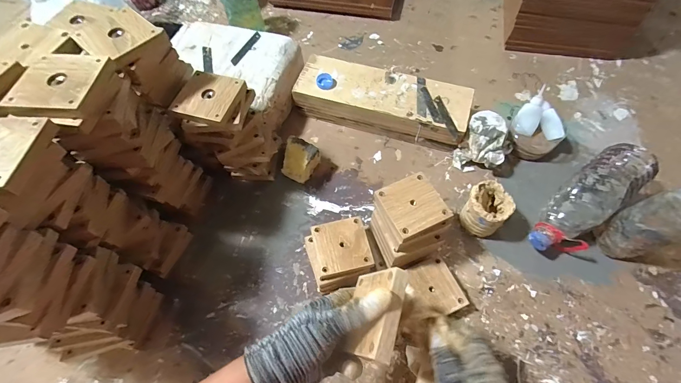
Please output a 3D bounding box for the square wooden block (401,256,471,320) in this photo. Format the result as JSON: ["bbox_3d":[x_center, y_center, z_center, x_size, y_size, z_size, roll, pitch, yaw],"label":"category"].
[{"bbox_3d":[0.134,0.149,0.474,0.087,0.018,0.078,-19,64,-7],"label":"square wooden block"}]

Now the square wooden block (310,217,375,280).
[{"bbox_3d":[0.002,0.083,0.475,0.082,0.012,0.083,-13,64,-5],"label":"square wooden block"}]

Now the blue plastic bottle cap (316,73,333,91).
[{"bbox_3d":[-0.032,-0.218,0.617,0.031,0.006,0.038,-5,63,-1],"label":"blue plastic bottle cap"}]

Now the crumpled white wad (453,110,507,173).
[{"bbox_3d":[0.266,-0.091,0.582,0.075,0.075,0.094,24,68,13],"label":"crumpled white wad"}]

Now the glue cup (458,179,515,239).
[{"bbox_3d":[0.238,0.032,0.519,0.066,0.085,0.067,-1,65,2],"label":"glue cup"}]

